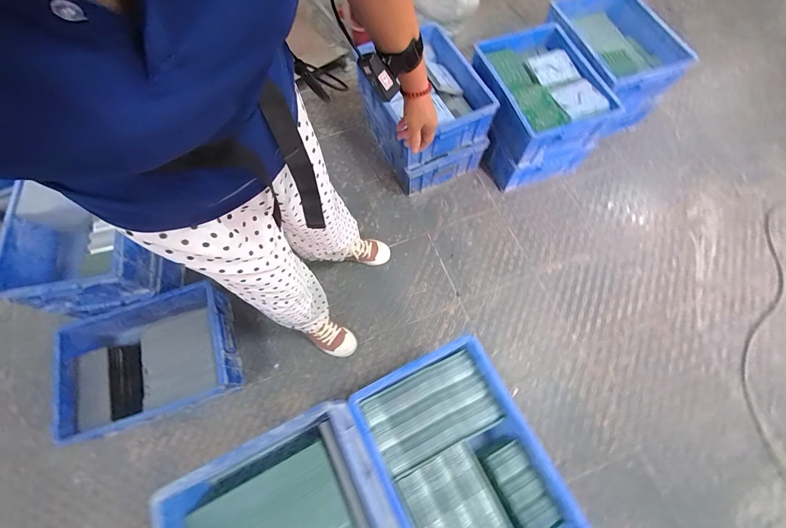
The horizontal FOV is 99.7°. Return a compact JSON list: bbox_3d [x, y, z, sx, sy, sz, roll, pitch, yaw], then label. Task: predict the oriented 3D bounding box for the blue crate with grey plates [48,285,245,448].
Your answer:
[{"bbox_3d":[-0.758,0.292,1.053,0.471,0.163,0.353,-18,69,-5],"label":"blue crate with grey plates"}]

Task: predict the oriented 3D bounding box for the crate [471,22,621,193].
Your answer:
[{"bbox_3d":[0.514,-0.606,1.294,0.373,0.313,0.515,-18,69,-5],"label":"crate"}]

